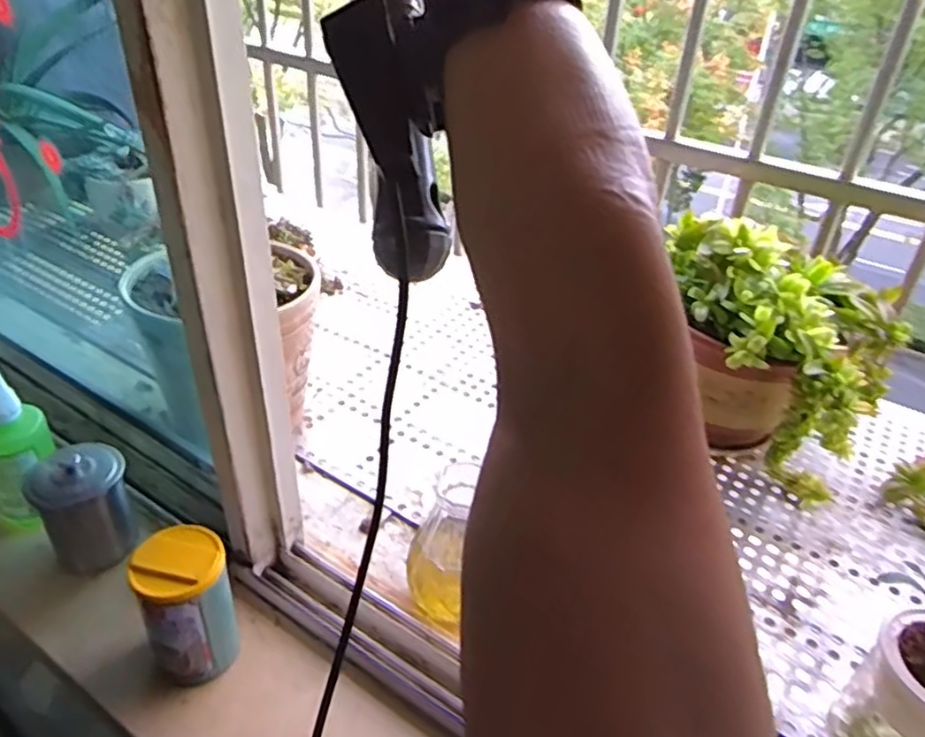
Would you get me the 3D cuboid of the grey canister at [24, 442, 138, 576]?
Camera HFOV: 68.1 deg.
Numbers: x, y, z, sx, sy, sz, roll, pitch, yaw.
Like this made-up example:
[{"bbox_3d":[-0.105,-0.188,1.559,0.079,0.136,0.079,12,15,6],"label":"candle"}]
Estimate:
[{"bbox_3d":[-0.336,0.126,0.615,0.073,0.104,0.065,-20,42,-30],"label":"grey canister"}]

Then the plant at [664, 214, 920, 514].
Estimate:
[{"bbox_3d":[0.359,-0.009,0.819,0.273,0.268,0.209,17,38,18],"label":"plant"}]

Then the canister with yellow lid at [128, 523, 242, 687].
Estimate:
[{"bbox_3d":[-0.211,0.185,0.533,0.064,0.115,0.063,-20,42,-30],"label":"canister with yellow lid"}]

